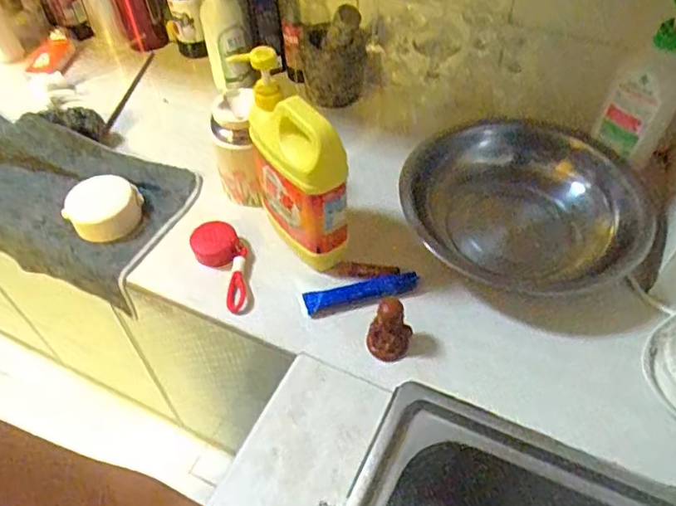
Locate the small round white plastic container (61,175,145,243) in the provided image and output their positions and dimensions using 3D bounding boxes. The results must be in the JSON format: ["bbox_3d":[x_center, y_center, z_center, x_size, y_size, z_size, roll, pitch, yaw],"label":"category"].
[{"bbox_3d":[-0.323,-0.065,0.775,0.096,0.026,0.091,0,51,1],"label":"small round white plastic container"}]

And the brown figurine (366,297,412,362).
[{"bbox_3d":[0.059,0.089,0.643,0.047,0.058,0.044,0,51,1],"label":"brown figurine"}]

